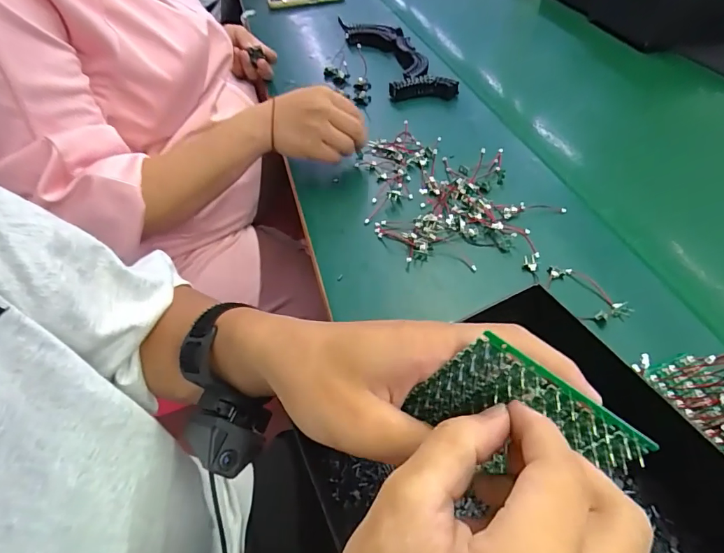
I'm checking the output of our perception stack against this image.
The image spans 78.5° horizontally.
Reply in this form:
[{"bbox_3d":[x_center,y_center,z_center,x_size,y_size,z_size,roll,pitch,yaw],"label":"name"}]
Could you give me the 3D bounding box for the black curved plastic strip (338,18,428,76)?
[{"bbox_3d":[0.036,-0.402,0.768,0.095,0.024,0.297,-13,48,-8],"label":"black curved plastic strip"}]

